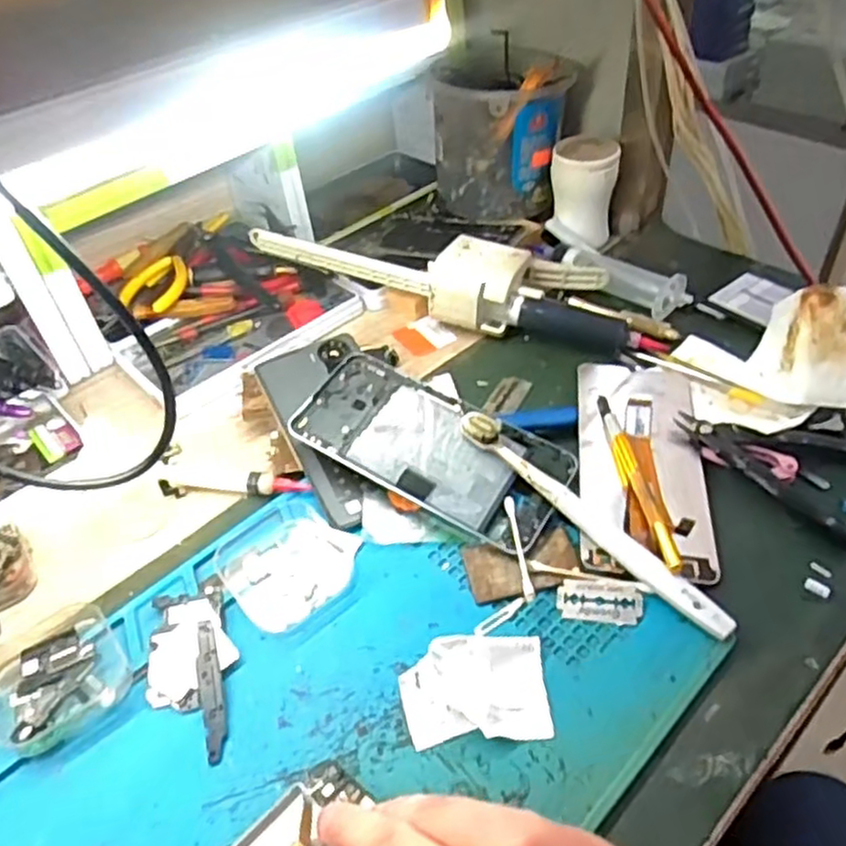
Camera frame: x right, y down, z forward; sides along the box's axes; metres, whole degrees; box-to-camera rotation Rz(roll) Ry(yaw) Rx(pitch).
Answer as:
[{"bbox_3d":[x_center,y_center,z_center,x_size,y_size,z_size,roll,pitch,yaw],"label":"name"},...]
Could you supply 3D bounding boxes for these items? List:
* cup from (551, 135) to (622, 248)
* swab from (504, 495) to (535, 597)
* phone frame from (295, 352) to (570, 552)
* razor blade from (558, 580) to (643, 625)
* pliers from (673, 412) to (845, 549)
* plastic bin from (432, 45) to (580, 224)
[{"bbox_3d":[0.136,-0.198,0.610,0.052,0.070,0.044,3,44,10],"label":"cup"},{"bbox_3d":[0.053,0.067,0.401,0.006,0.008,0.065,-7,41,0],"label":"swab"},{"bbox_3d":[0.003,0.013,0.445,0.166,0.009,0.078,27,59,19],"label":"phone frame"},{"bbox_3d":[0.092,0.093,0.376,0.042,0.004,0.022,2,54,14],"label":"razor blade"},{"bbox_3d":[0.206,0.021,0.424,0.116,0.011,0.079,22,50,26],"label":"pliers"},{"bbox_3d":[0.068,-0.262,0.645,0.110,0.123,0.117,-2,44,4],"label":"plastic bin"}]

